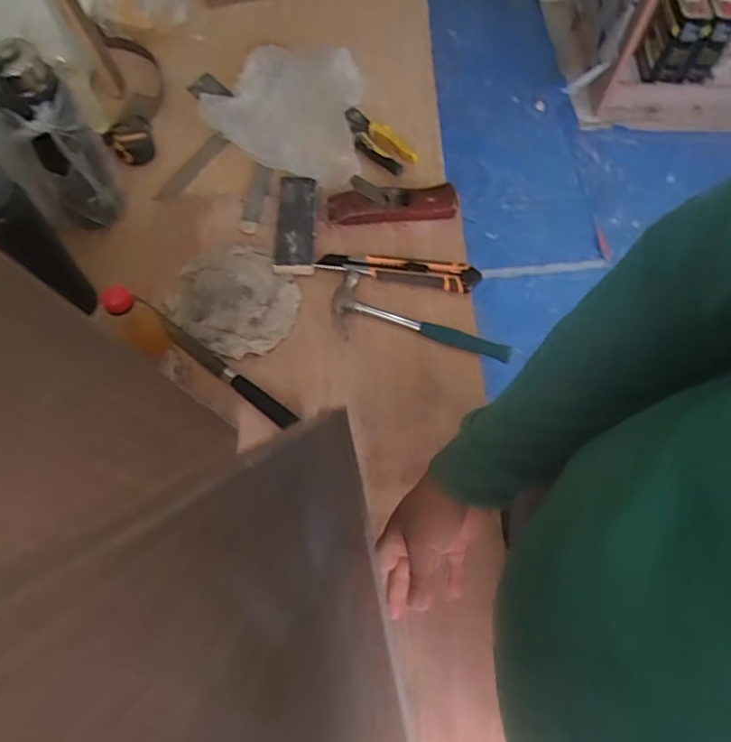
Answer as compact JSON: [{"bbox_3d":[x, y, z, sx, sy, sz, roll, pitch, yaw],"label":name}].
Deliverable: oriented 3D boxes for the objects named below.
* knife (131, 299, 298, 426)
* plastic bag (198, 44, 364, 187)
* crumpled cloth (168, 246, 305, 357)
[{"bbox_3d":[-0.205,-0.012,0.774,0.284,0.024,0.022,35,69,15],"label":"knife"},{"bbox_3d":[-0.134,-0.436,0.949,0.253,0.076,0.300,1,65,-1],"label":"plastic bag"},{"bbox_3d":[-0.184,-0.100,0.821,0.177,0.021,0.154,35,69,14],"label":"crumpled cloth"}]

